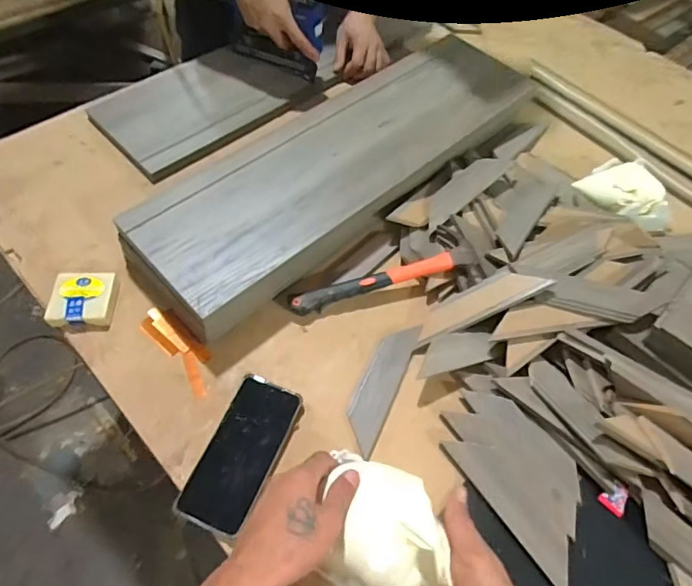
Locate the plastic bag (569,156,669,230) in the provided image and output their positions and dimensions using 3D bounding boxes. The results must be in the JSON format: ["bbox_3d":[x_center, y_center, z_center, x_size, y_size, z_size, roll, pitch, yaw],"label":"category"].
[{"bbox_3d":[0.440,-0.158,0.746,0.148,0.046,0.117,13,59,4],"label":"plastic bag"}]

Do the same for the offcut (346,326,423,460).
[{"bbox_3d":[0.043,0.112,0.588,0.046,0.009,0.170,22,62,12],"label":"offcut"}]

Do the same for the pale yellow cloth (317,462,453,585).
[{"bbox_3d":[0.035,0.193,0.400,0.100,0.033,0.102,5,59,-1],"label":"pale yellow cloth"}]

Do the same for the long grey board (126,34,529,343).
[{"bbox_3d":[0.017,-0.196,0.715,0.690,0.075,0.181,-37,68,-23],"label":"long grey board"}]

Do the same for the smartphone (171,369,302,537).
[{"bbox_3d":[-0.115,0.176,0.530,0.077,0.014,0.163,21,60,9],"label":"smartphone"}]

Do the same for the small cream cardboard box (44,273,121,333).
[{"bbox_3d":[-0.337,0.009,0.605,0.073,0.027,0.075,-1,59,-5],"label":"small cream cardboard box"}]

